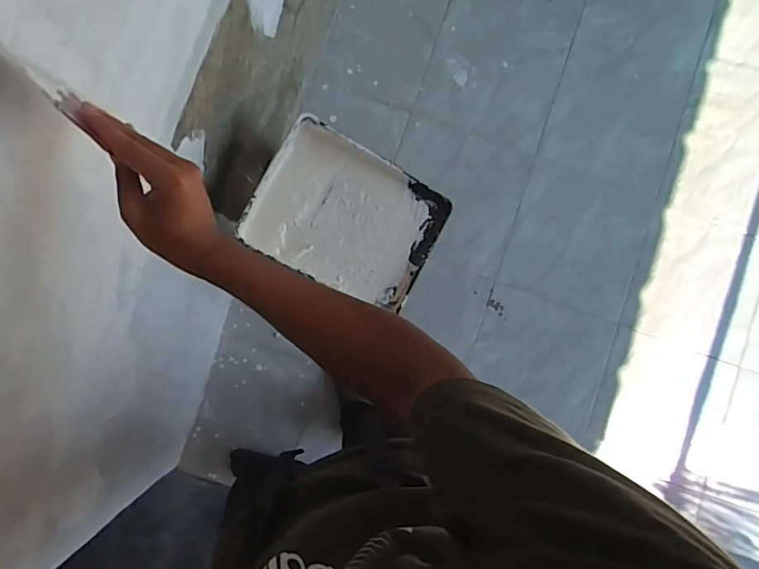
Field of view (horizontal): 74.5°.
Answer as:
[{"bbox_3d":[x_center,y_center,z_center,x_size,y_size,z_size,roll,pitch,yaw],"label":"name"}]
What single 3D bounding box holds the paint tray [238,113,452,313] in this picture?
[{"bbox_3d":[-0.060,-0.136,1.007,0.351,0.069,0.275,28,88,-3],"label":"paint tray"}]

